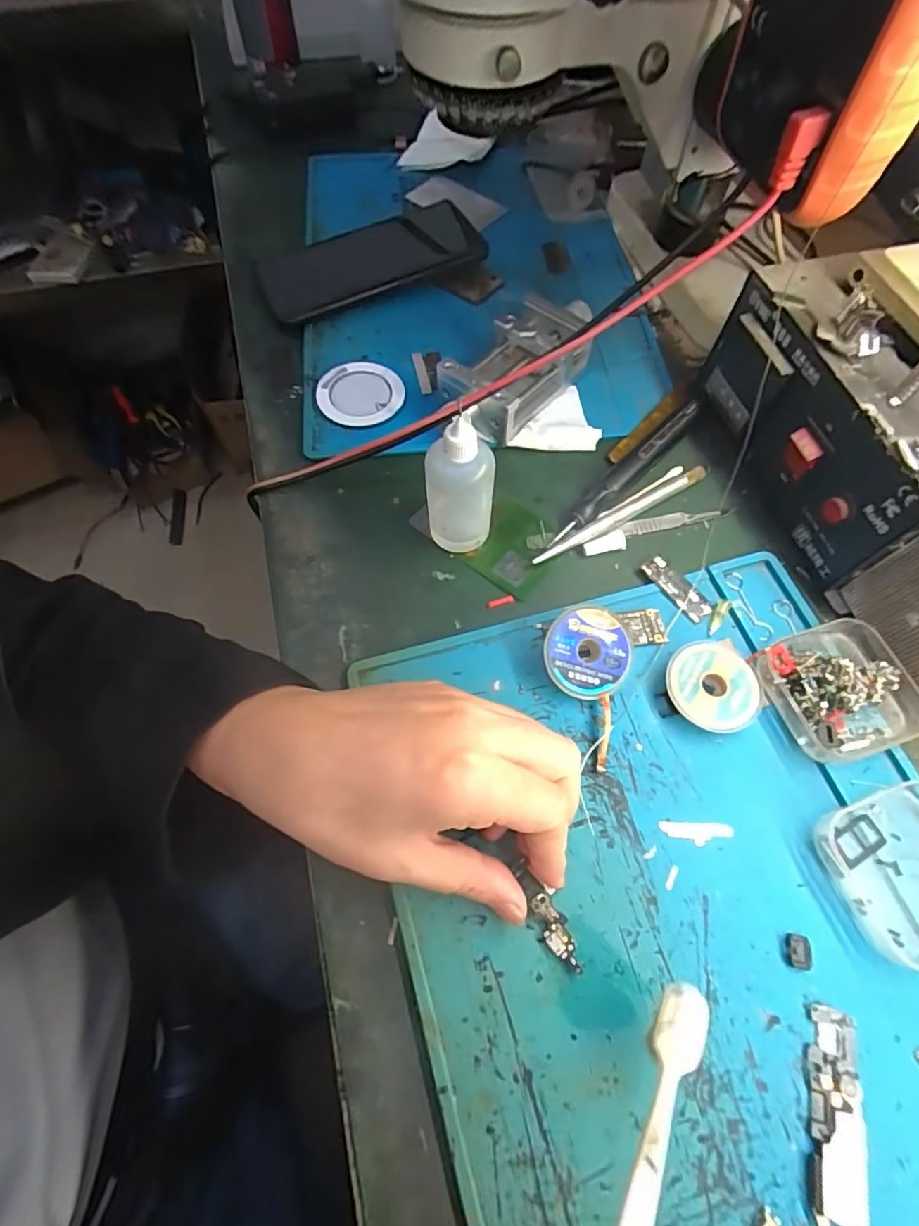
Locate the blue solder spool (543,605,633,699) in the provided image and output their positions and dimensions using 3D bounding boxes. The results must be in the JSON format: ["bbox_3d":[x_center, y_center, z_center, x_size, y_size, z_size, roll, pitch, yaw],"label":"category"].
[{"bbox_3d":[0.064,0.019,0.273,0.045,0.010,0.045,1,86,-9],"label":"blue solder spool"}]

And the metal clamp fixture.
[{"bbox_3d":[0.043,-0.164,0.355,0.059,0.036,0.122,37,69,17],"label":"metal clamp fixture"}]

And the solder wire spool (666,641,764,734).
[{"bbox_3d":[0.126,0.037,0.268,0.043,0.012,0.045,0,64,0],"label":"solder wire spool"}]

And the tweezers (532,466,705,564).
[{"bbox_3d":[0.097,-0.058,0.319,0.126,0.006,0.009,-29,67,-13],"label":"tweezers"}]

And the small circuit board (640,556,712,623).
[{"bbox_3d":[0.120,-0.014,0.298,0.014,0.004,0.043,-32,68,-15],"label":"small circuit board"}]

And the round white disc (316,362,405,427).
[{"bbox_3d":[-0.066,-0.146,0.357,0.055,0.008,0.051,0,64,0],"label":"round white disc"}]

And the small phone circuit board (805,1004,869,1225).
[{"bbox_3d":[0.140,0.186,0.200,0.018,0.004,0.064,12,64,6],"label":"small phone circuit board"}]

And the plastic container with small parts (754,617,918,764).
[{"bbox_3d":[0.186,0.036,0.263,0.062,0.022,0.063,-19,65,-9],"label":"plastic container with small parts"}]

